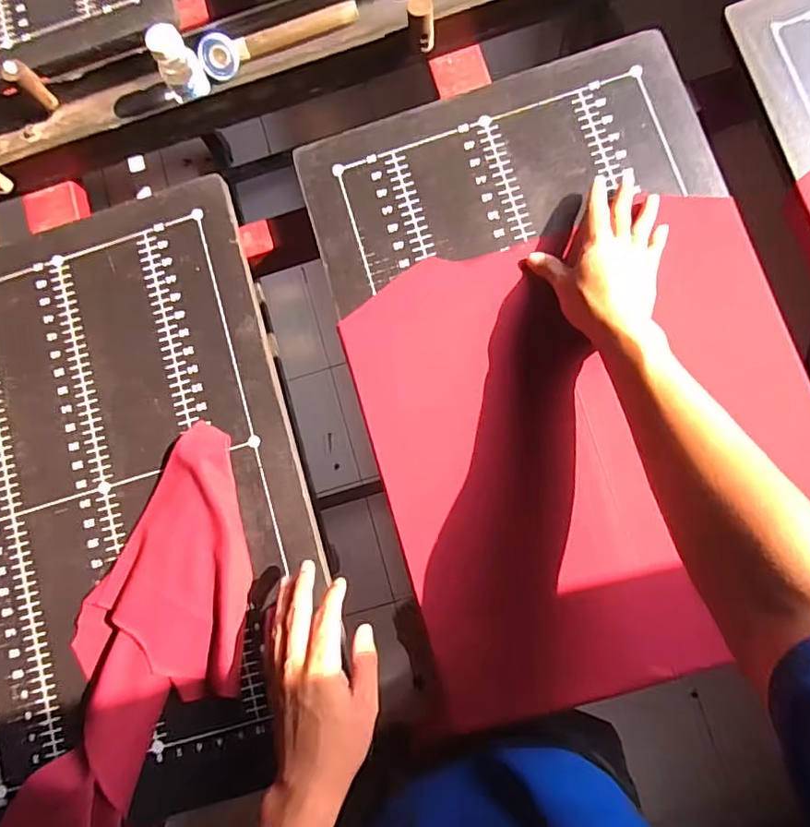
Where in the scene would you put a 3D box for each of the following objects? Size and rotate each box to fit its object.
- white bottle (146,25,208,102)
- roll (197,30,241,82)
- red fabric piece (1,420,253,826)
[{"bbox_3d":[-0.232,-0.355,0.558,0.032,0.073,0.041,28,86,9],"label":"white bottle"},{"bbox_3d":[-0.195,-0.375,0.573,0.041,0.044,0.010,-13,40,1],"label":"roll"},{"bbox_3d":[-0.232,0.221,0.500,0.158,0.031,0.408,20,85,8],"label":"red fabric piece"}]

